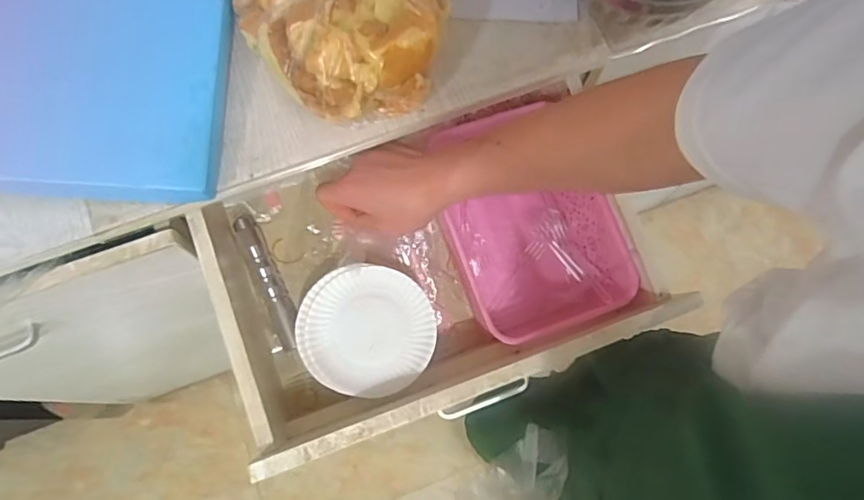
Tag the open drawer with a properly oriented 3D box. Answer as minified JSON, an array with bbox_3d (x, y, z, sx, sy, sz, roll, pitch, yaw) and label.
[{"bbox_3d":[-0.007,0.017,0.609,0.413,0.146,0.288,-20,76,-6],"label":"open drawer"}]

